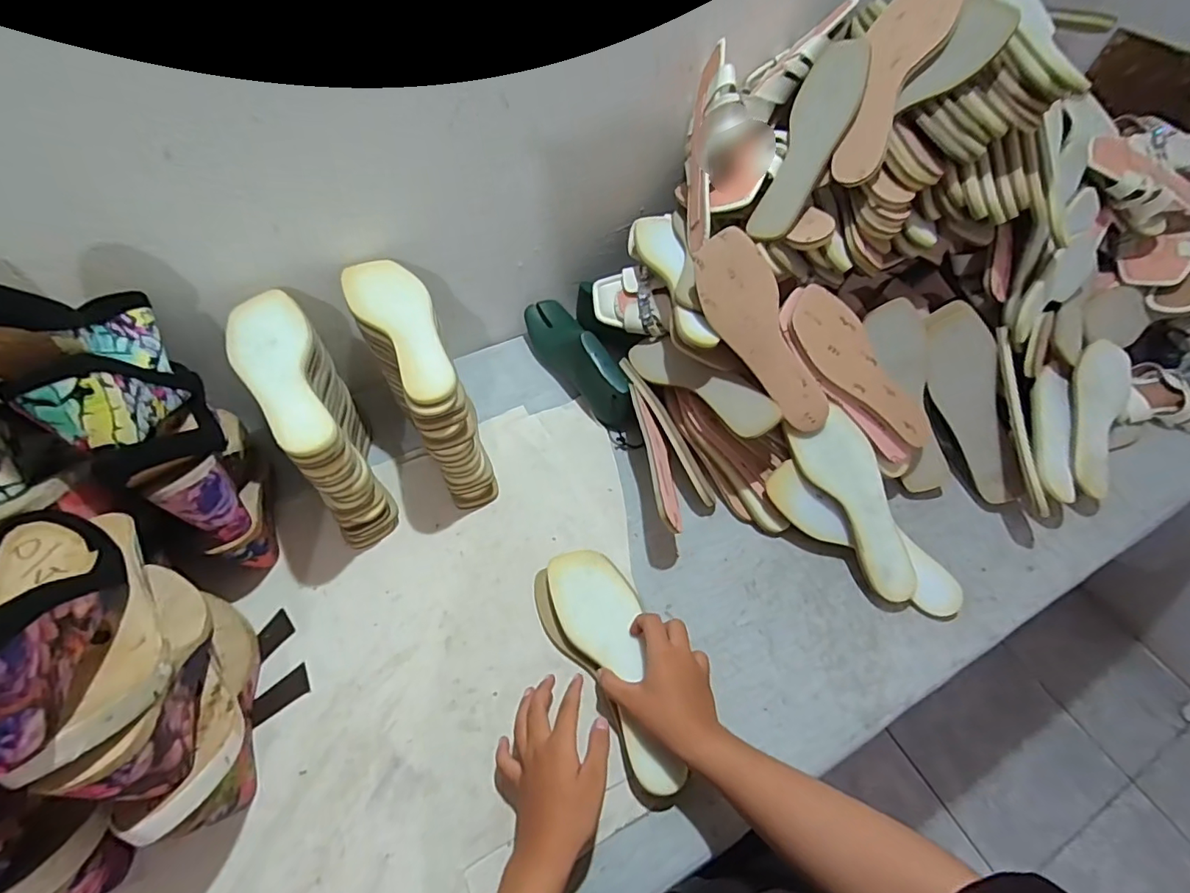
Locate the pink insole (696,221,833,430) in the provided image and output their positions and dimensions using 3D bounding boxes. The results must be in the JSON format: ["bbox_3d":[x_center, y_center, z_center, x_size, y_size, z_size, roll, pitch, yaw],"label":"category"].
[{"bbox_3d":[0.189,-0.127,0.615,0.081,0.008,0.244,-24,93,4],"label":"pink insole"}]

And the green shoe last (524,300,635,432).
[{"bbox_3d":[-0.023,-0.127,0.770,0.078,0.092,0.253,-21,57,-17],"label":"green shoe last"}]

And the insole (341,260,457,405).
[{"bbox_3d":[-0.211,-0.136,0.586,0.077,0.010,0.238,-27,59,-18],"label":"insole"}]

